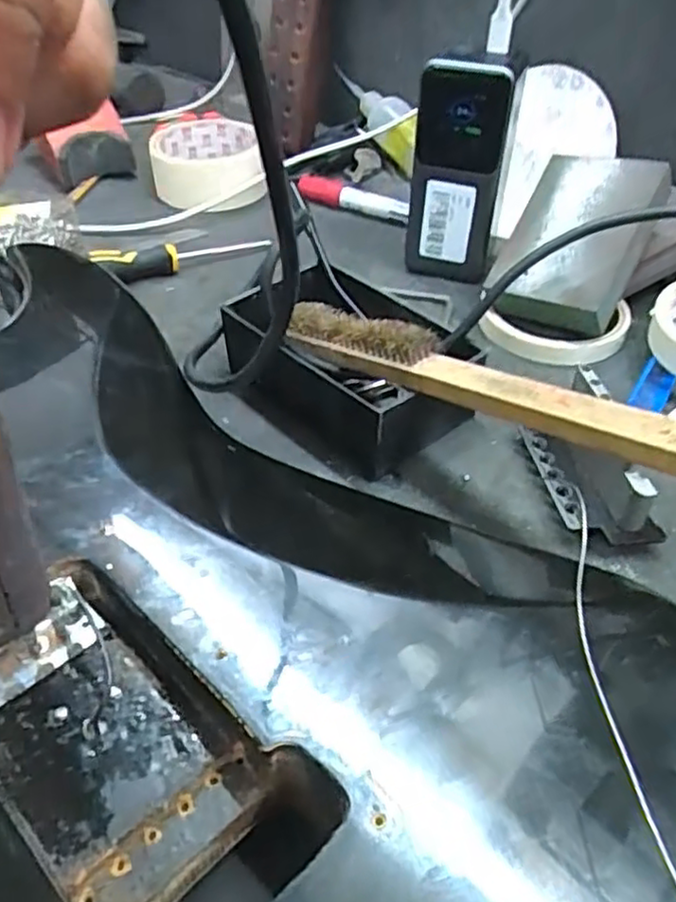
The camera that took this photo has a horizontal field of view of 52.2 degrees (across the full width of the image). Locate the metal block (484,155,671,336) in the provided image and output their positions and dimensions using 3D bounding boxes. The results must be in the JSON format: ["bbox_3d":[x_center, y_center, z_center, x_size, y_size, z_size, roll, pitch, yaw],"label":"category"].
[{"bbox_3d":[0.137,-0.121,0.406,0.073,0.028,0.111,27,81,35],"label":"metal block"}]

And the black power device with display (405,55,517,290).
[{"bbox_3d":[0.072,-0.169,0.426,0.052,0.129,0.025,5,44,5],"label":"black power device with display"}]

